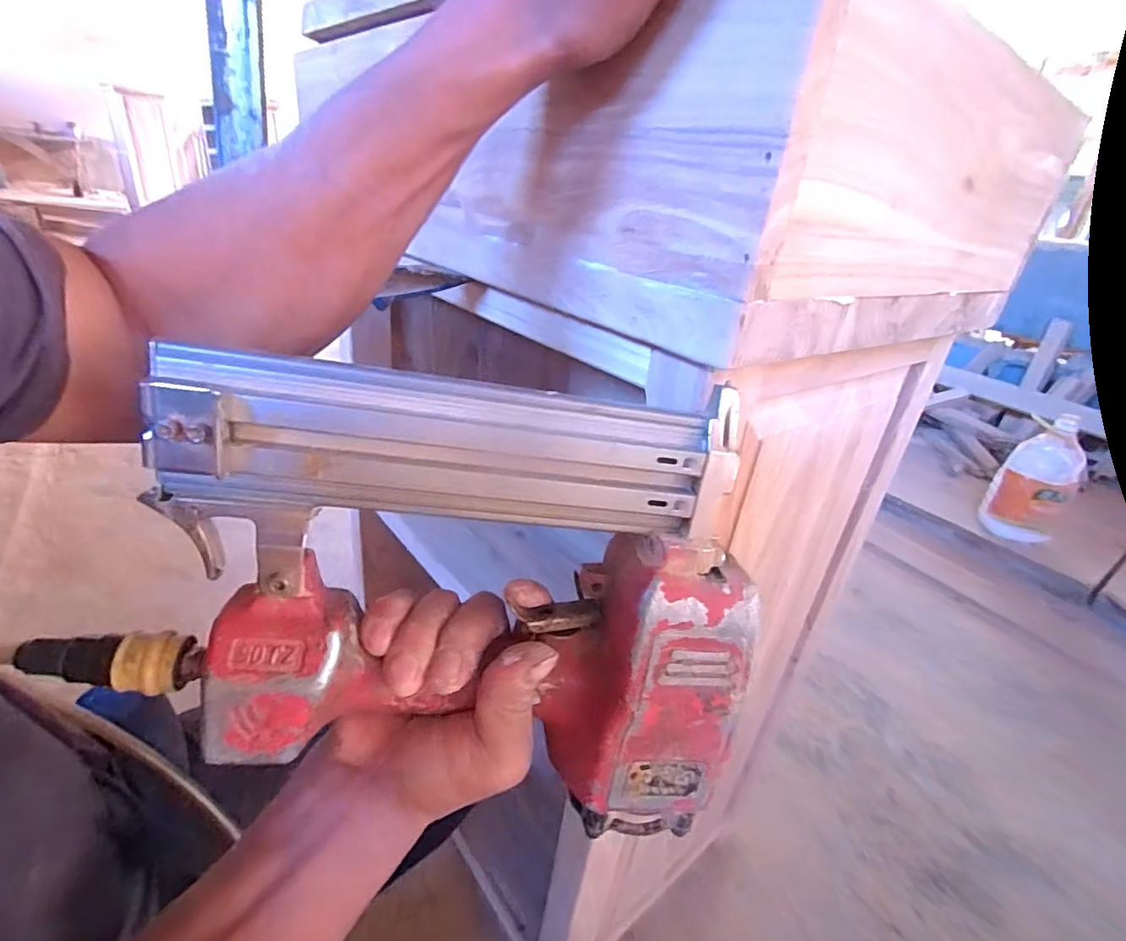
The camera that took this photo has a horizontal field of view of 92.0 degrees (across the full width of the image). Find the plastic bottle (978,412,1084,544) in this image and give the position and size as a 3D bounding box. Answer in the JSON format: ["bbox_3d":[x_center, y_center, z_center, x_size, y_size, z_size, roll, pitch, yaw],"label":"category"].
[{"bbox_3d":[1.273,0.038,1.465,0.142,0.336,0.159,-8,31,-27],"label":"plastic bottle"}]

